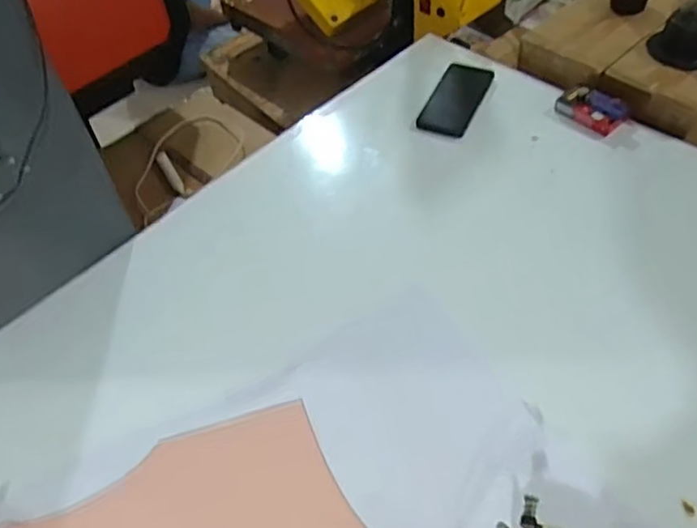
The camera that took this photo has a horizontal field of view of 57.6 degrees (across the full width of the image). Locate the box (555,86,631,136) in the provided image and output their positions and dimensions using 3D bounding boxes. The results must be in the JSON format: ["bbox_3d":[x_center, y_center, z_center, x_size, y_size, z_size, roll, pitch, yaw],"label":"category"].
[{"bbox_3d":[0.367,-0.236,0.955,0.099,0.028,0.062,31,60,26],"label":"box"}]

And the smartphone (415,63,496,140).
[{"bbox_3d":[0.174,-0.270,1.009,0.076,0.010,0.179,18,55,19],"label":"smartphone"}]

